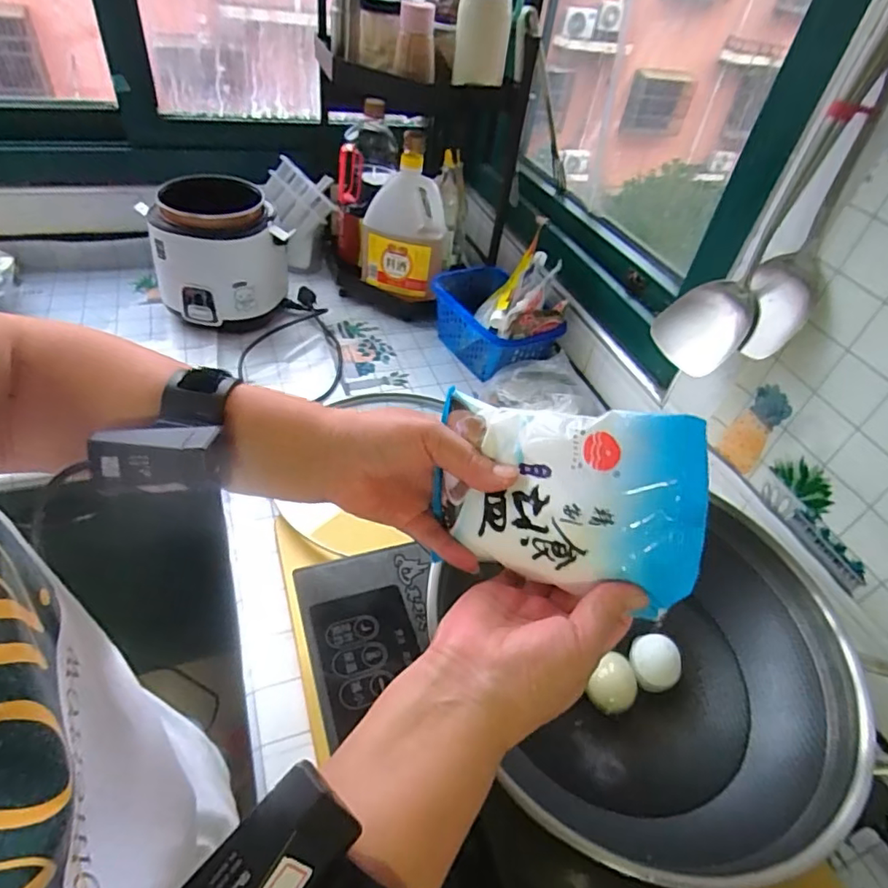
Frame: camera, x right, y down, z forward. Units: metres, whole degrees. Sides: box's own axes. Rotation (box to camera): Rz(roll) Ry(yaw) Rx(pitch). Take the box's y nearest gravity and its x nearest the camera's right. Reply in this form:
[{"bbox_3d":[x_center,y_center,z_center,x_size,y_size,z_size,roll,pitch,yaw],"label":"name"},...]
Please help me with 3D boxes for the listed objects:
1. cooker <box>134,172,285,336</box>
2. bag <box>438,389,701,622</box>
[{"bbox_3d":[-0.364,-0.308,0.918,0.182,0.186,0.180,3,42,-3],"label":"cooker"},{"bbox_3d":[0.066,0.030,0.317,0.150,0.103,0.023,10,7,26],"label":"bag"}]

